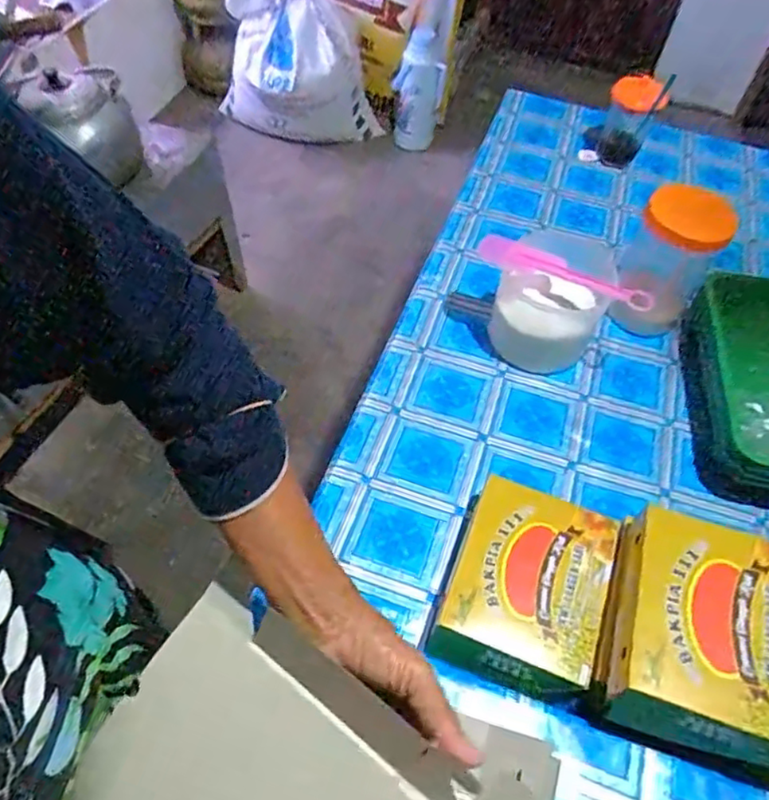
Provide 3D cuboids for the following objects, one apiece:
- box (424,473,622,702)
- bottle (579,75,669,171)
[{"bbox_3d":[0.126,0.165,0.563,0.128,0.051,0.176,19,52,12],"label":"box"},{"bbox_3d":[0.366,-0.423,0.988,0.098,0.126,0.096,23,56,12],"label":"bottle"}]

